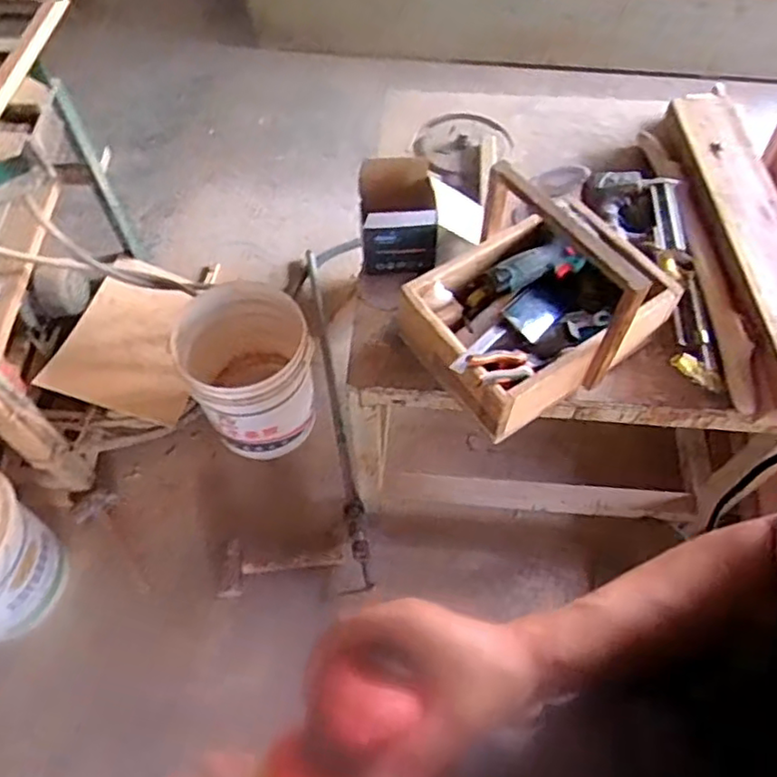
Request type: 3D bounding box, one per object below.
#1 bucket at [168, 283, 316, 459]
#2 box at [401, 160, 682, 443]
[{"bbox_3d":[-0.322,-0.035,1.555,0.276,0.315,0.296,-1,58,1],"label":"bucket"},{"bbox_3d":[0.236,-0.159,1.000,0.376,0.242,0.291,-29,62,-15],"label":"box"}]

